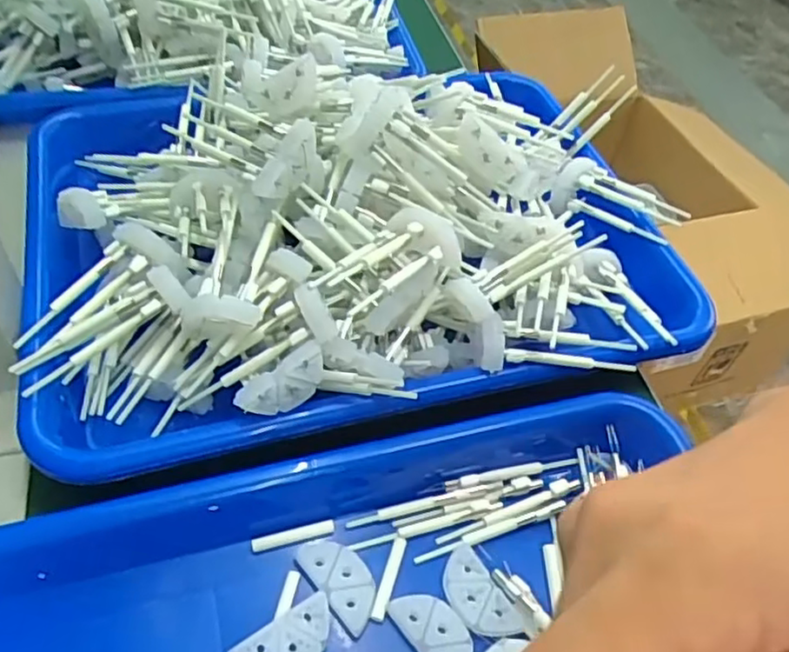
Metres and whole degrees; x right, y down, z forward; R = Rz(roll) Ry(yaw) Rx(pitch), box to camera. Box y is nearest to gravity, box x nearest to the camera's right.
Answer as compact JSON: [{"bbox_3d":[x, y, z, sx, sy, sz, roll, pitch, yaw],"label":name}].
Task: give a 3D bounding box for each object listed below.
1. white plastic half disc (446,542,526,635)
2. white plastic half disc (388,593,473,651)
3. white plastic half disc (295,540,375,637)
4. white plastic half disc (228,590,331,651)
[{"bbox_3d":[0.032,0.107,0.260,0.021,0.004,0.037,-23,57,-24],"label":"white plastic half disc"},{"bbox_3d":[0.017,0.116,0.251,0.019,0.004,0.038,-30,59,-27],"label":"white plastic half disc"},{"bbox_3d":[-0.021,0.099,0.261,0.019,0.005,0.038,-31,60,-28],"label":"white plastic half disc"},{"bbox_3d":[-0.038,0.115,0.240,0.038,0.007,0.020,-28,58,-26],"label":"white plastic half disc"}]

